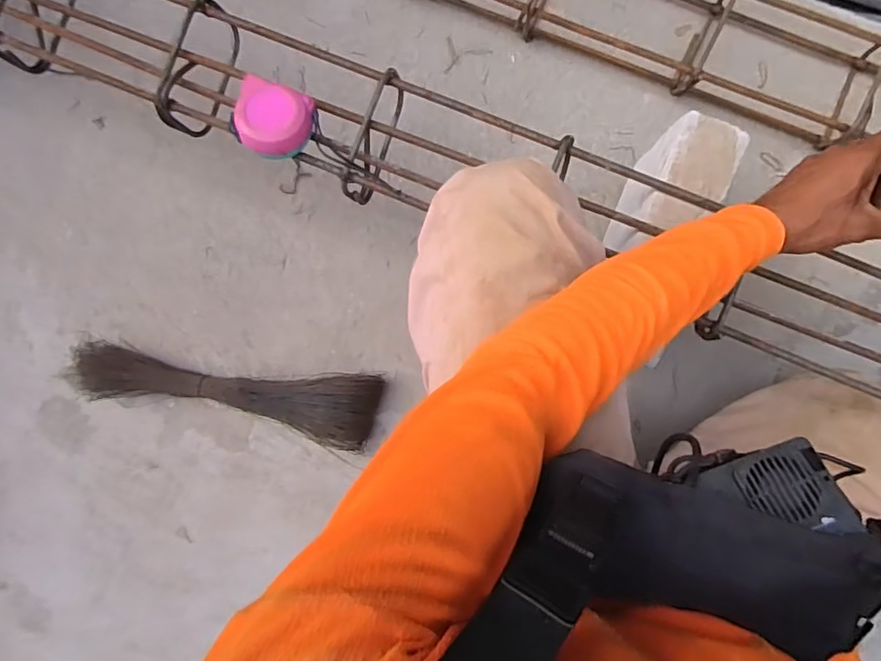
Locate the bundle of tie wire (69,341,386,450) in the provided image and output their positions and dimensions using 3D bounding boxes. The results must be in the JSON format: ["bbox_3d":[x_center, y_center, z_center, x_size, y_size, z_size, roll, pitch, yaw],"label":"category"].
[{"bbox_3d":[-0.315,0.090,0.799,0.452,0.083,0.098,7,91,4],"label":"bundle of tie wire"}]

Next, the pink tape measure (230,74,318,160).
[{"bbox_3d":[-0.178,-0.221,0.592,0.078,0.034,0.075,0,91,3],"label":"pink tape measure"}]

